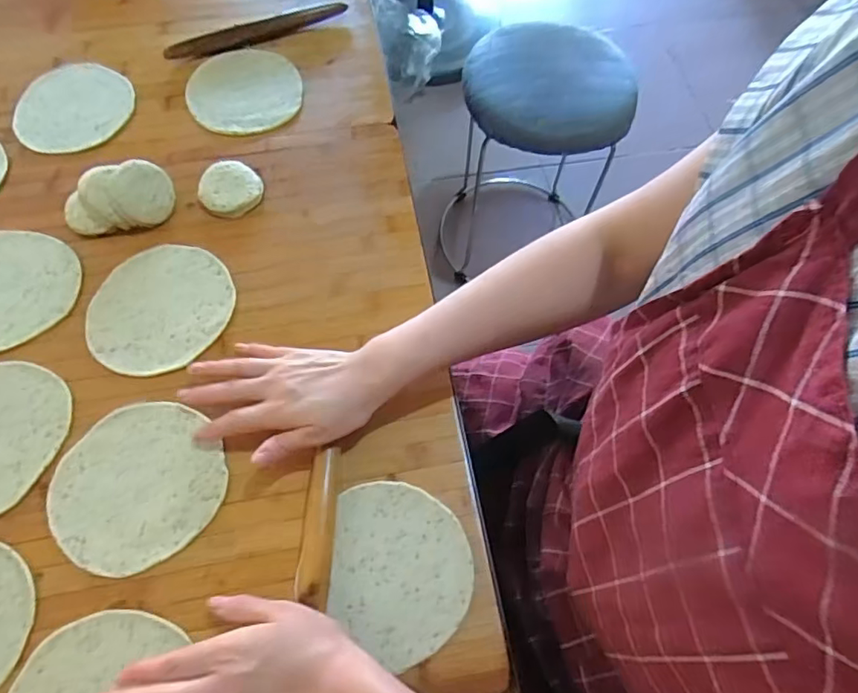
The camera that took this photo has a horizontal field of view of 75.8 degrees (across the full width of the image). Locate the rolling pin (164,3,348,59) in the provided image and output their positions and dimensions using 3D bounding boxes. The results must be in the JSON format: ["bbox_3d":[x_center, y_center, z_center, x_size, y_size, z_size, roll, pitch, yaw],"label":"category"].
[{"bbox_3d":[-0.210,-0.388,0.677,0.223,0.019,0.026,-23,68,-11],"label":"rolling pin"}]

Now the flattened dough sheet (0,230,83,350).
[{"bbox_3d":[-0.409,-0.056,0.522,0.139,0.005,0.129,23,67,9],"label":"flattened dough sheet"}]

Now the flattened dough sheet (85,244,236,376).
[{"bbox_3d":[-0.252,-0.037,0.517,0.124,0.004,0.132,37,70,15],"label":"flattened dough sheet"}]

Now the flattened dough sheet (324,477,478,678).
[{"bbox_3d":[-0.021,0.171,0.427,0.105,0.005,0.125,2,65,0],"label":"flattened dough sheet"}]

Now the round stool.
[{"bbox_3d":[0.205,-0.389,1.168,0.308,0.521,0.333,1,65,-1],"label":"round stool"}]

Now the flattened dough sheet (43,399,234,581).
[{"bbox_3d":[-0.235,0.110,0.443,0.128,0.006,0.123,-38,71,-17],"label":"flattened dough sheet"}]

